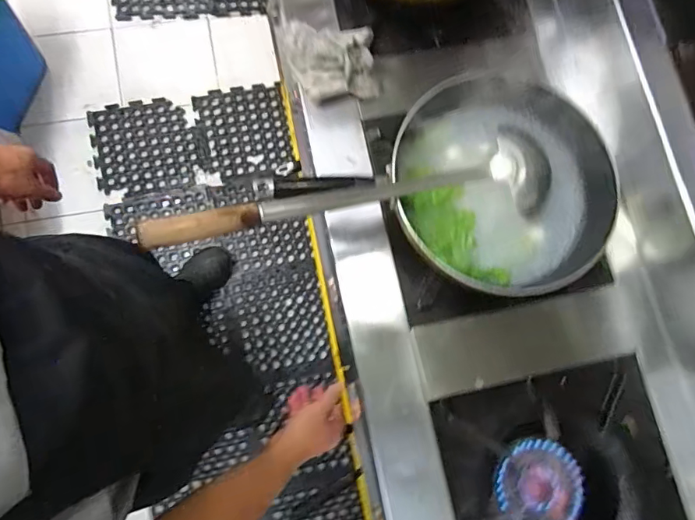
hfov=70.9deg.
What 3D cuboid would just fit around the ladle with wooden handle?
[{"bbox_3d":[0.032,-0.072,0.554,0.493,0.049,0.108,-12,79,-18],"label":"ladle with wooden handle"}]

